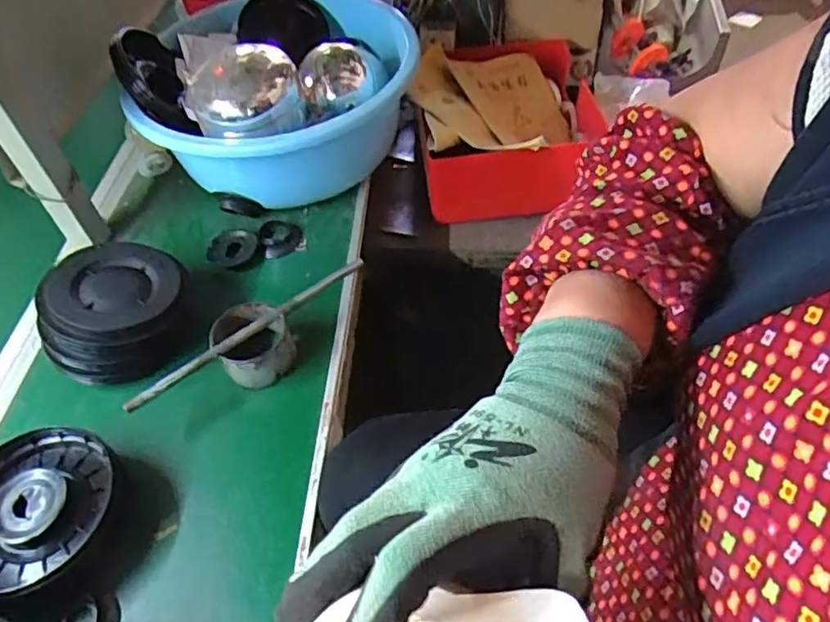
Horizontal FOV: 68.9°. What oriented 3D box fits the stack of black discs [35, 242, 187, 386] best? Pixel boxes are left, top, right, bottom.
[{"bbox_3d":[-0.331,0.000,0.679,0.139,0.082,0.150,0,44,-15],"label":"stack of black discs"}]

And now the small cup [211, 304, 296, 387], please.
[{"bbox_3d":[-0.171,0.037,0.648,0.077,0.061,0.076,-2,50,2],"label":"small cup"}]

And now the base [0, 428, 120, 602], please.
[{"bbox_3d":[-0.336,0.181,0.540,0.136,0.054,0.141,-2,50,2],"label":"base"}]

